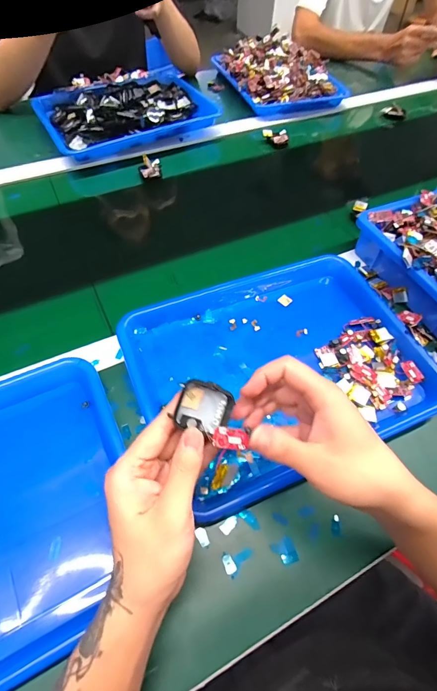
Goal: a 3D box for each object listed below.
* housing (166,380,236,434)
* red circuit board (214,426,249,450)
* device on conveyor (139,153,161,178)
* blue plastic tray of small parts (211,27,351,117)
[{"bbox_3d":[-0.009,0.046,0.260,0.043,0.011,0.034,22,85,-20],"label":"housing"},{"bbox_3d":[0.009,0.069,0.261,0.029,0.004,0.015,11,74,-24],"label":"red circuit board"},{"bbox_3d":[-0.126,-0.328,0.636,0.036,0.028,0.035,-12,61,-9],"label":"device on conveyor"},{"bbox_3d":[0.142,-0.631,0.803,0.235,0.057,0.265,-12,59,-11],"label":"blue plastic tray of small parts"}]

